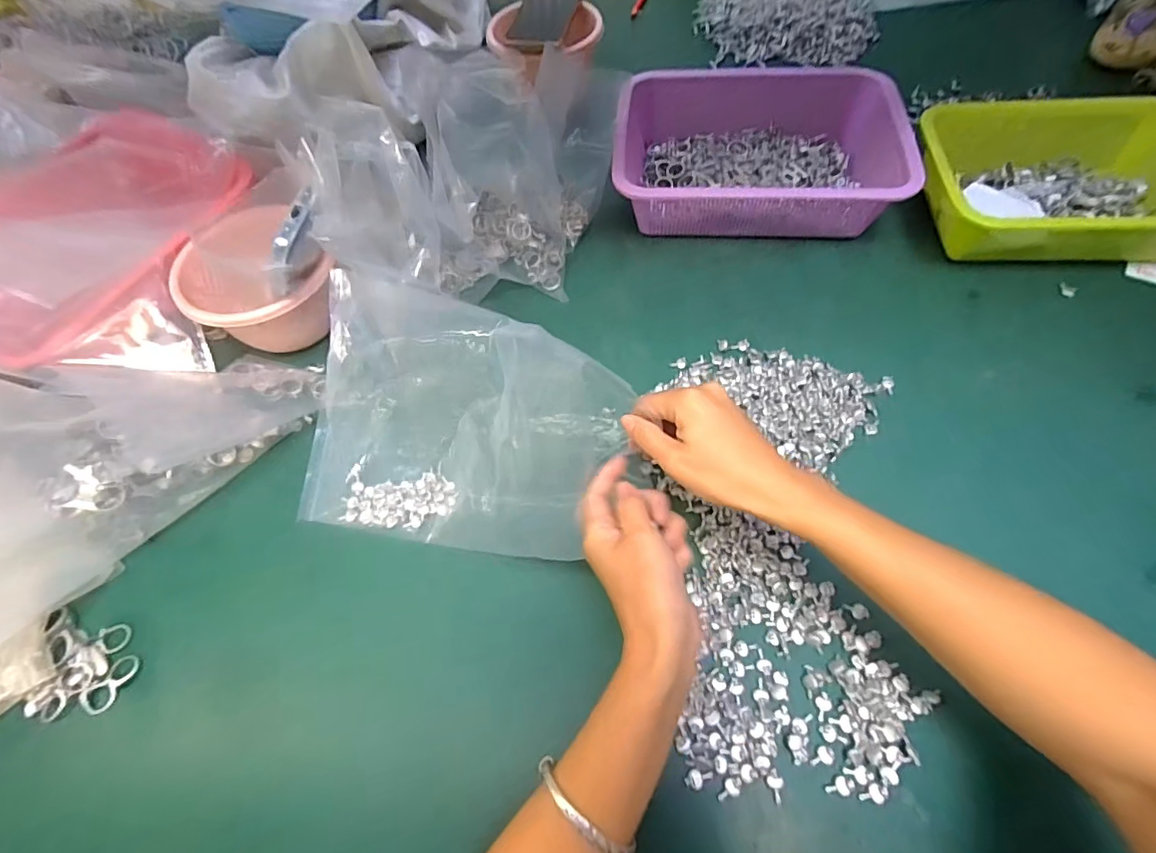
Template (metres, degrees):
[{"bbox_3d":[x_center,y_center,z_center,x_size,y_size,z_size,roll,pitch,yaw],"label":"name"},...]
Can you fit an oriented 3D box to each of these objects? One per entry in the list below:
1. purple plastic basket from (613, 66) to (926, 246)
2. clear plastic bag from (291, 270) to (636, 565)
[{"bbox_3d":[0.202,-0.311,0.604,0.295,0.086,0.204,6,62,7],"label":"purple plastic basket"},{"bbox_3d":[-0.092,0.002,0.409,0.258,0.047,0.198,13,107,20],"label":"clear plastic bag"}]

